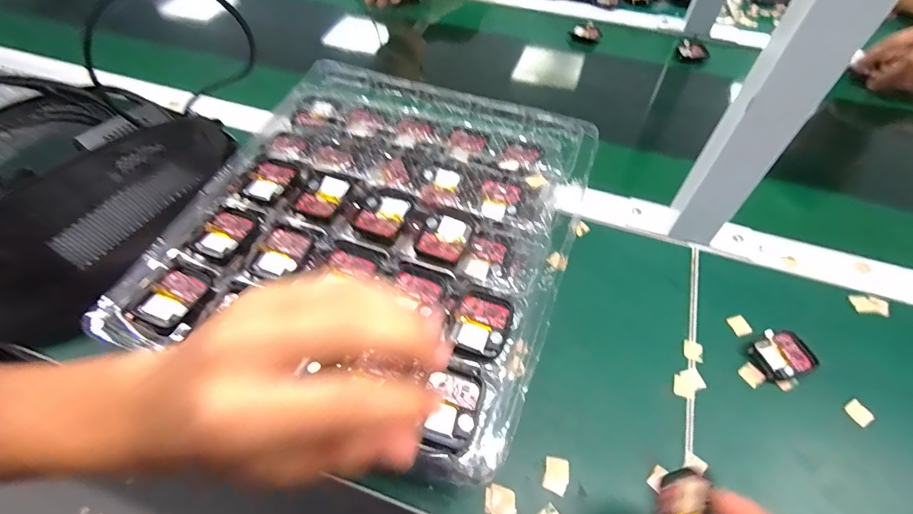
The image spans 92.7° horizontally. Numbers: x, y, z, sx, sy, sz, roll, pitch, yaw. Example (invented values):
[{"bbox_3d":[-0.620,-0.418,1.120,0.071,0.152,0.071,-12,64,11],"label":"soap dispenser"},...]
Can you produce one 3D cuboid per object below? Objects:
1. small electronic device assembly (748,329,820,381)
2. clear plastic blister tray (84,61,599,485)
[{"bbox_3d":[0.265,0.080,0.355,0.045,0.012,0.037,-15,55,-11],"label":"small electronic device assembly"},{"bbox_3d":[-0.060,-0.030,0.330,0.267,0.032,0.295,18,55,12],"label":"clear plastic blister tray"}]

